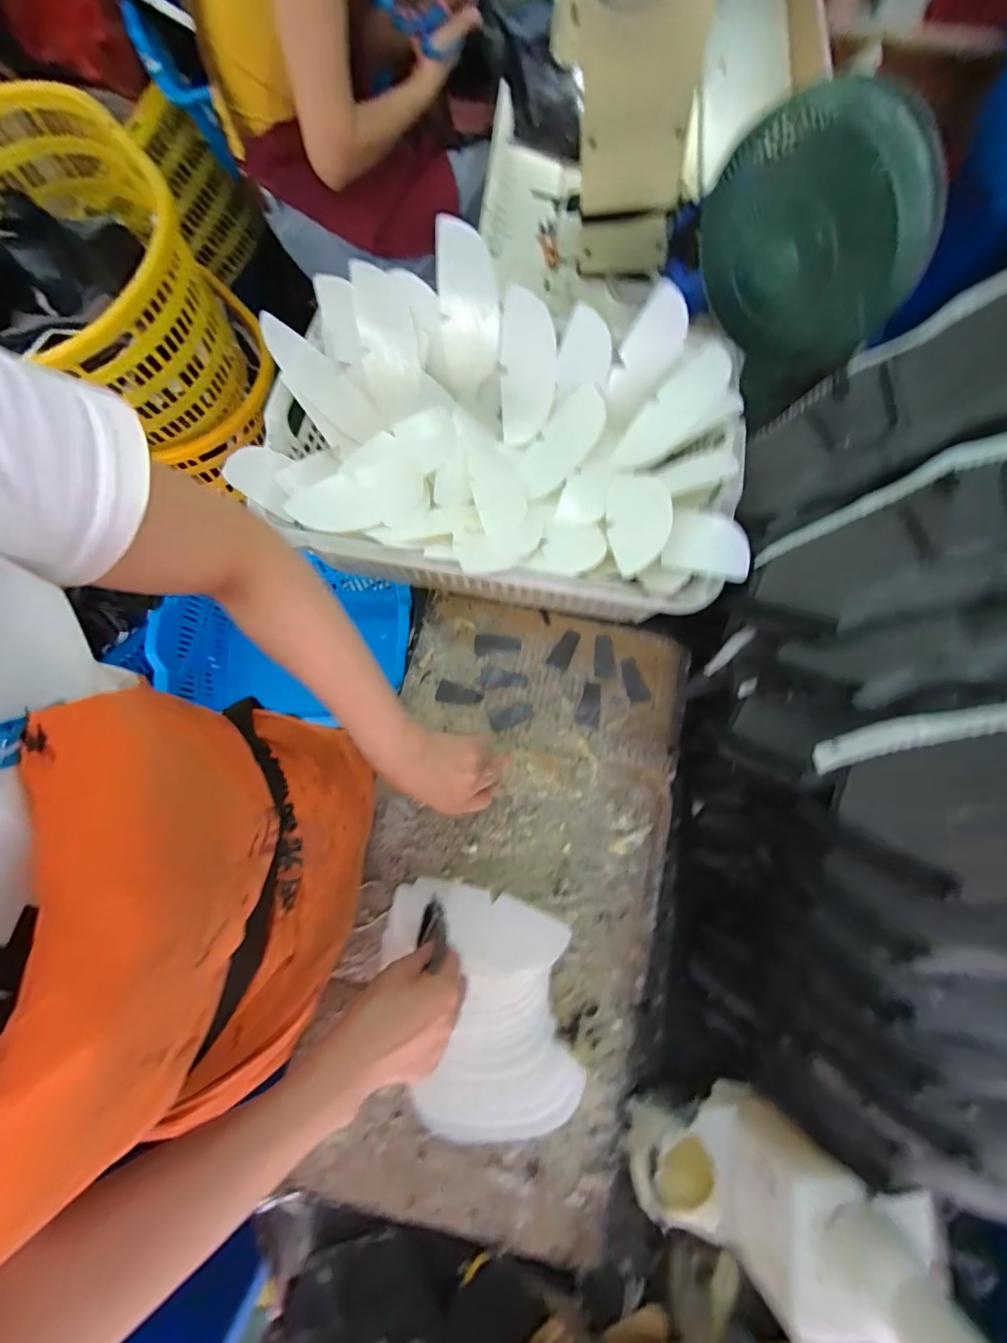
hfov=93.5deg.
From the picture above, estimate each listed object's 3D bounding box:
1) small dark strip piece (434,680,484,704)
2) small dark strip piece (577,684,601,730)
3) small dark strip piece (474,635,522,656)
[{"bbox_3d":[-0.052,0.029,0.561,0.053,0.004,0.025,16,76,4],"label":"small dark strip piece"},{"bbox_3d":[0.102,0.040,0.569,0.028,0.004,0.053,11,71,-11],"label":"small dark strip piece"},{"bbox_3d":[-0.007,-0.031,0.580,0.056,0.005,0.027,5,75,1],"label":"small dark strip piece"}]

